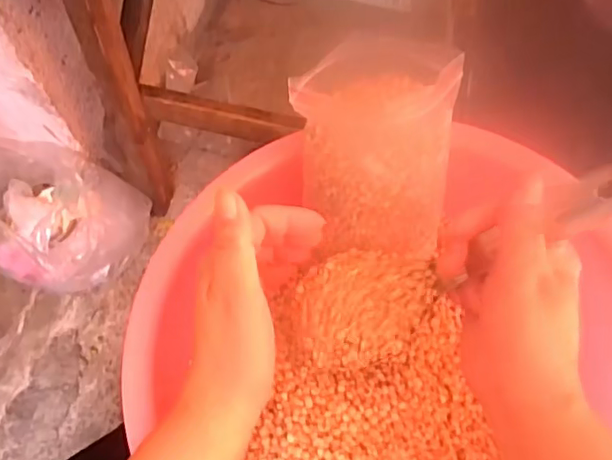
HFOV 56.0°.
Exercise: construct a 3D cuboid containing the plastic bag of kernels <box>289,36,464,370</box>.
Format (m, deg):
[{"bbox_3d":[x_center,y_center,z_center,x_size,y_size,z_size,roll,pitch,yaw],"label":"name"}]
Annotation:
[{"bbox_3d":[0.038,-0.017,0.357,0.093,0.055,0.187,5,91,3],"label":"plastic bag of kernels"}]

